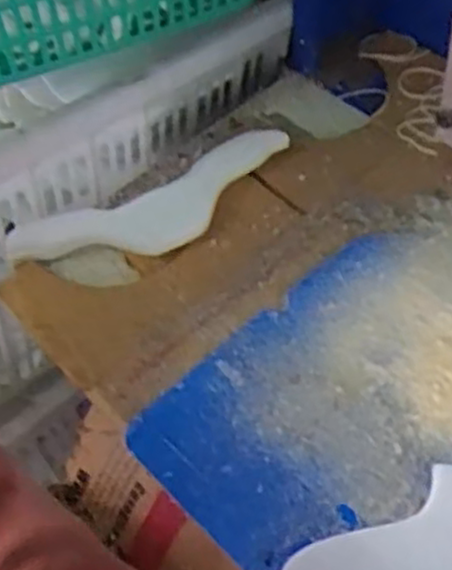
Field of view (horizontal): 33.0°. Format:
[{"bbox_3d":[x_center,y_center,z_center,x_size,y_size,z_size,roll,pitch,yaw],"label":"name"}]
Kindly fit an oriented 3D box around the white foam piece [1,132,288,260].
[{"bbox_3d":[-0.059,-0.068,0.662,0.255,0.027,0.078,-25,55,-13],"label":"white foam piece"}]

